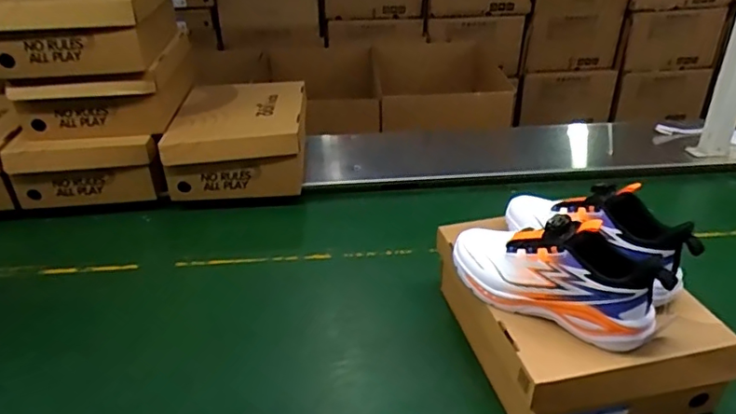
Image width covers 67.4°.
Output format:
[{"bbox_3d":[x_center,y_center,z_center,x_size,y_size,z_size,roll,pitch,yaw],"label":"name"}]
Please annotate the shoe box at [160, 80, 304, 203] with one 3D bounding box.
[{"bbox_3d":[-0.256,-0.143,1.152,0.257,0.139,0.299,-2,29,-1],"label":"shoe box"}]

